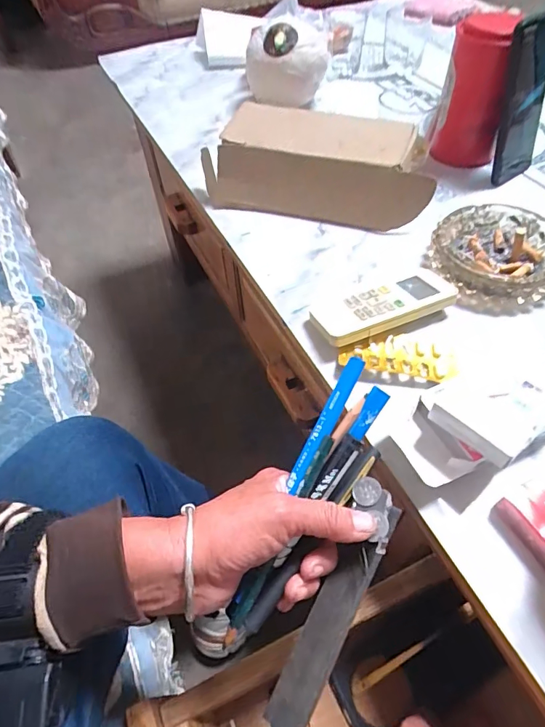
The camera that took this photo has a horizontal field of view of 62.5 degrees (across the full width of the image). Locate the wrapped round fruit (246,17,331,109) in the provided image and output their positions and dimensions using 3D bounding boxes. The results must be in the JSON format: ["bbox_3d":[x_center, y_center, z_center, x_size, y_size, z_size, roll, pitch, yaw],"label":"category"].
[{"bbox_3d":[0.021,-0.489,0.722,0.121,0.095,0.124,-9,54,-3],"label":"wrapped round fruit"}]

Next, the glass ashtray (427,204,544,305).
[{"bbox_3d":[0.221,-0.112,0.450,0.117,0.034,0.120,3,54,6],"label":"glass ashtray"}]

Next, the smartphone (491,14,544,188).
[{"bbox_3d":[0.294,-0.302,0.529,0.074,0.170,0.013,-29,44,-16],"label":"smartphone"}]

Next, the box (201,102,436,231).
[{"bbox_3d":[0.049,-0.227,0.519,0.261,0.075,0.120,12,56,12],"label":"box"}]

